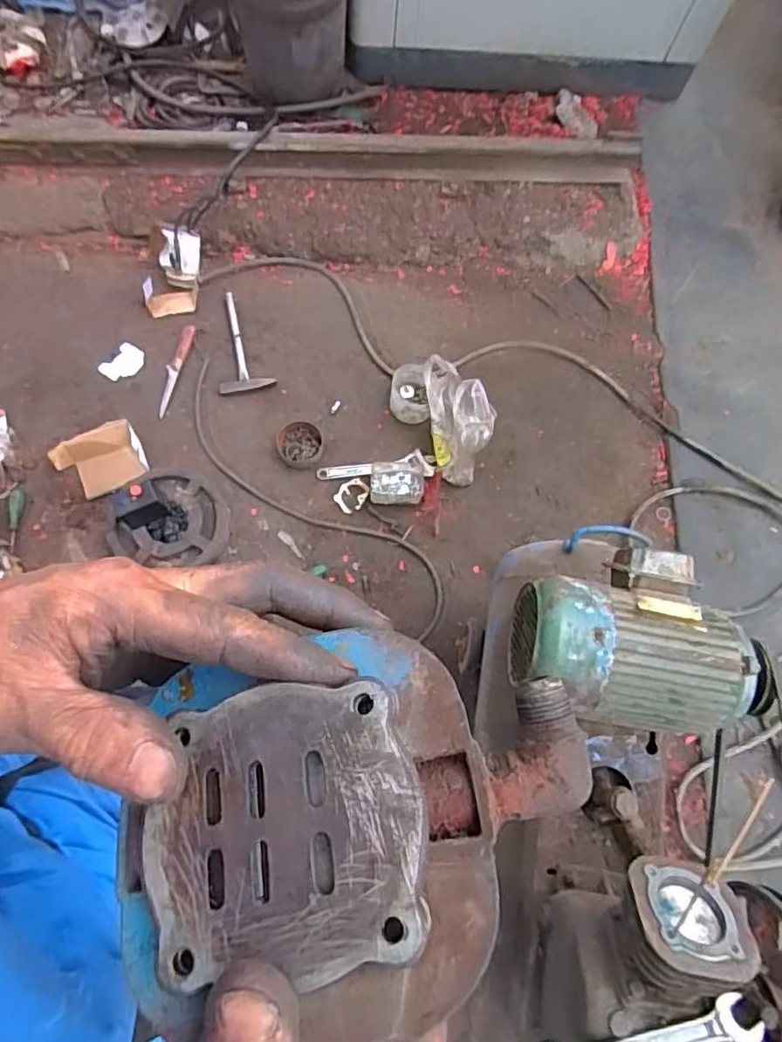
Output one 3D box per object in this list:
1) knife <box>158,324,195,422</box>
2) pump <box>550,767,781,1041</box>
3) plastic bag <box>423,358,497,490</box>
[{"bbox_3d":[-0.513,-0.355,1.449,0.033,0.015,0.227,16,74,1],"label":"knife"},{"bbox_3d":[0.324,0.500,0.664,0.258,0.302,0.360,-6,75,-5],"label":"pump"},{"bbox_3d":[0.156,-0.227,1.384,0.133,0.142,0.254,-8,75,-6],"label":"plastic bag"}]

